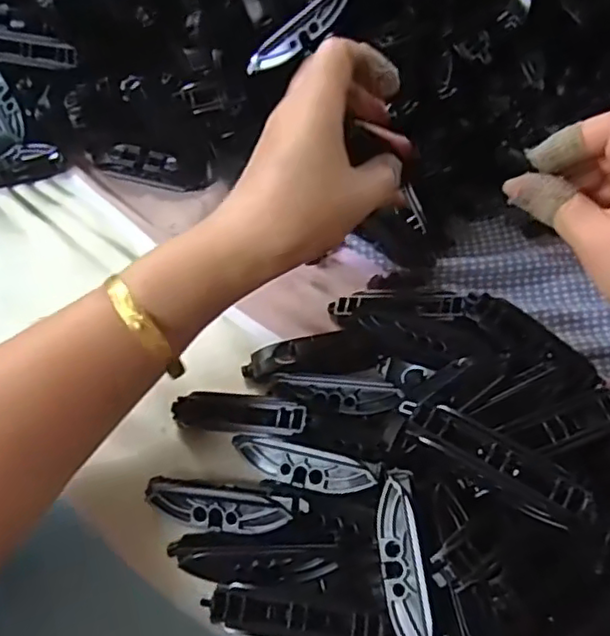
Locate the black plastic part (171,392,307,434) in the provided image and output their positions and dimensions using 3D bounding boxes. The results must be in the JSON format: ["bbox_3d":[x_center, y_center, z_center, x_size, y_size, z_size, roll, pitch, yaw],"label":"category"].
[{"bbox_3d":[-0.033,0.047,0.310,0.074,0.012,0.017,-1,54,24],"label":"black plastic part"}]

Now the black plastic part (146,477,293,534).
[{"bbox_3d":[-0.041,0.086,0.285,0.072,0.012,0.018,3,55,21],"label":"black plastic part"}]

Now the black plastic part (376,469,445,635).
[{"bbox_3d":[0.043,0.105,0.258,0.021,0.013,0.079,-7,72,-6],"label":"black plastic part"}]

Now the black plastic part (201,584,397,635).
[{"bbox_3d":[-0.003,0.129,0.266,0.077,0.009,0.017,8,57,4],"label":"black plastic part"}]

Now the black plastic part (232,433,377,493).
[{"bbox_3d":[-0.002,0.068,0.293,0.071,0.011,0.018,9,55,27],"label":"black plastic part"}]

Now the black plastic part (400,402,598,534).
[{"bbox_3d":[0.074,0.057,0.250,0.078,0.011,0.020,30,61,17],"label":"black plastic part"}]

